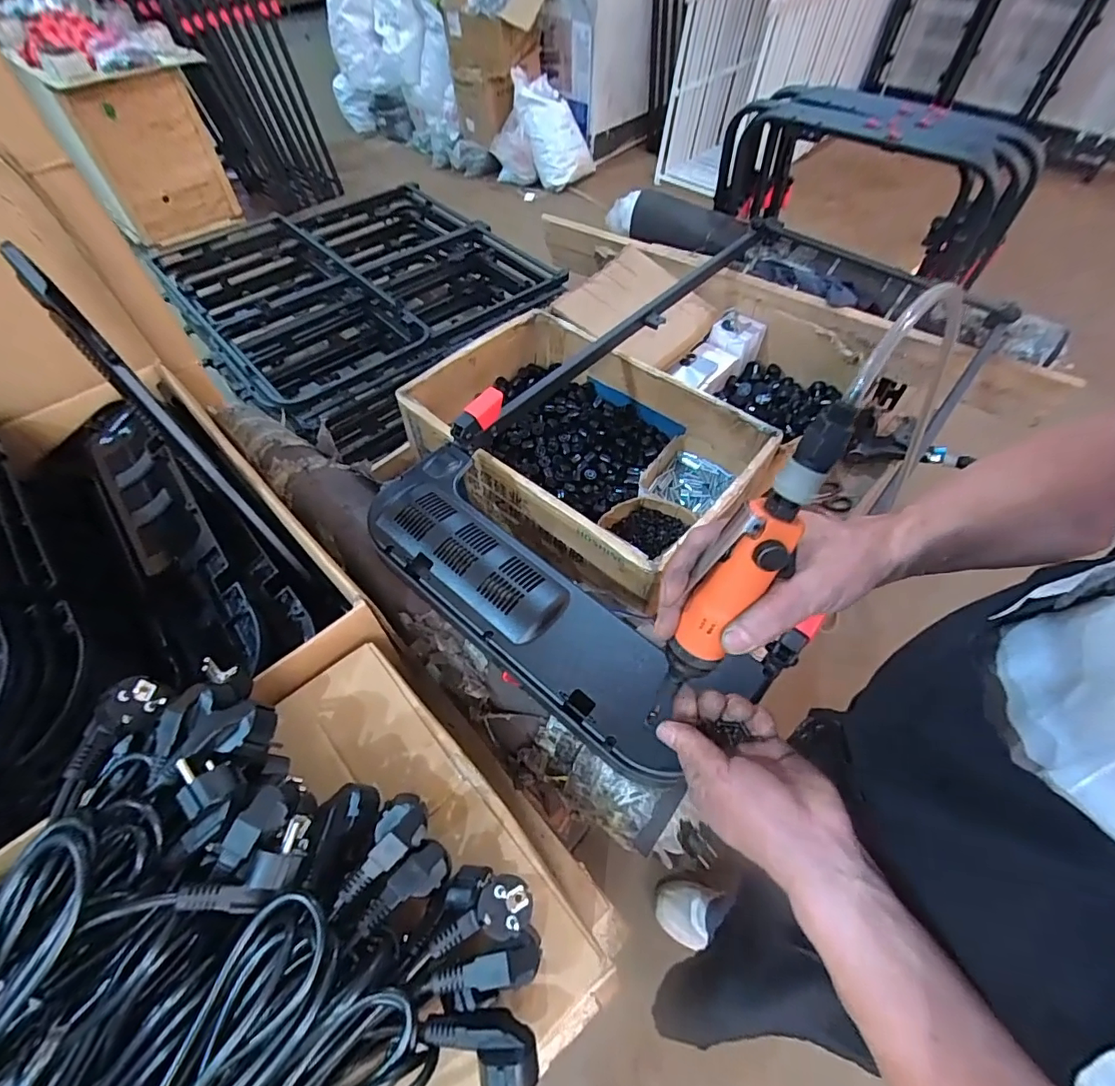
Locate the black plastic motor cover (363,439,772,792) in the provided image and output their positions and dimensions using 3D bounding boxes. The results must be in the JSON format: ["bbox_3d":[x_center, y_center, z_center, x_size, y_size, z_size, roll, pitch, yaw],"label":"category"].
[{"bbox_3d":[-0.032,0.049,0.582,0.461,0.035,0.165,39,64,23],"label":"black plastic motor cover"}]

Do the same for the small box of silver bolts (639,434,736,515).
[{"bbox_3d":[0.217,-0.094,0.898,0.126,0.068,0.153,35,62,22],"label":"small box of silver bolts"}]

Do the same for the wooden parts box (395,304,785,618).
[{"bbox_3d":[0.038,-0.157,0.872,0.365,0.149,0.528,-39,63,-23],"label":"wooden parts box"}]

